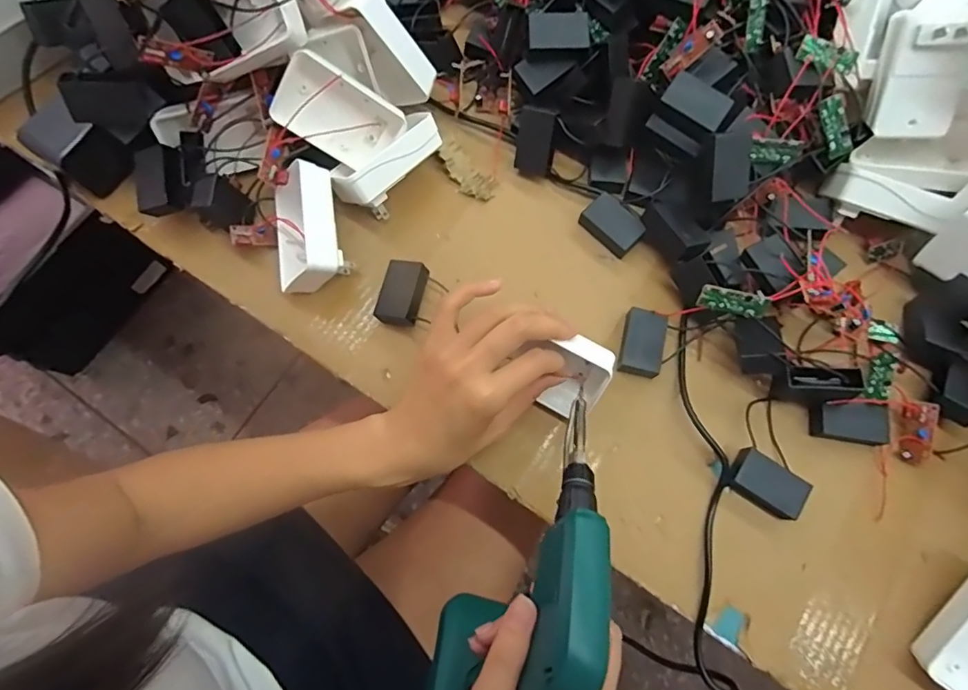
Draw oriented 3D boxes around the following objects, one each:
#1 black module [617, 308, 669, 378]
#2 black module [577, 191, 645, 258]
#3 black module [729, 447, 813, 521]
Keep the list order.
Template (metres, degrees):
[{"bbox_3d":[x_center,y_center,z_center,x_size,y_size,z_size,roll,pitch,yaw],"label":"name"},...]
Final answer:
[{"bbox_3d":[0.121,-0.001,0.409,0.033,0.015,0.049,13,78,3],"label":"black module"},{"bbox_3d":[0.105,-0.097,0.433,0.048,0.017,0.031,44,81,9],"label":"black module"},{"bbox_3d":[0.202,0.099,0.378,0.052,0.019,0.032,30,80,7],"label":"black module"}]

